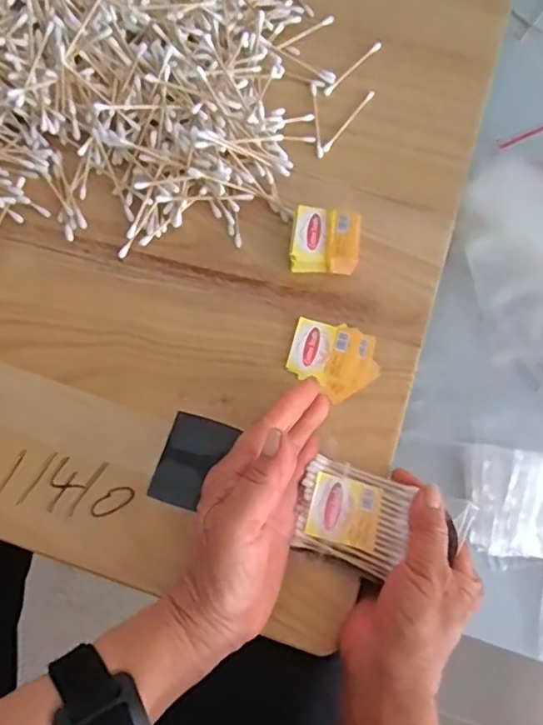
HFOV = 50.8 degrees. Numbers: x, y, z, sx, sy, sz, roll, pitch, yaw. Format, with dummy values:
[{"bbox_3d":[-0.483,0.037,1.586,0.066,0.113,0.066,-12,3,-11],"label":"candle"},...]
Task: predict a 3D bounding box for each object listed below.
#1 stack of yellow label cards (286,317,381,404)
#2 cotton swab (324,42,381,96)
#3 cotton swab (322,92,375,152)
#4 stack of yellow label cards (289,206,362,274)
[{"bbox_3d":[0.043,-0.002,0.394,0.060,0.004,0.051,16,74,4],"label":"stack of yellow label cards"},{"bbox_3d":[0.068,-0.246,0.477,0.006,0.004,0.071,41,77,11],"label":"cotton swab"},{"bbox_3d":[0.063,-0.195,0.460,0.005,0.004,0.071,35,76,9],"label":"cotton swab"},{"bbox_3d":[0.039,-0.085,0.415,0.047,0.029,0.043,9,73,2],"label":"stack of yellow label cards"}]

